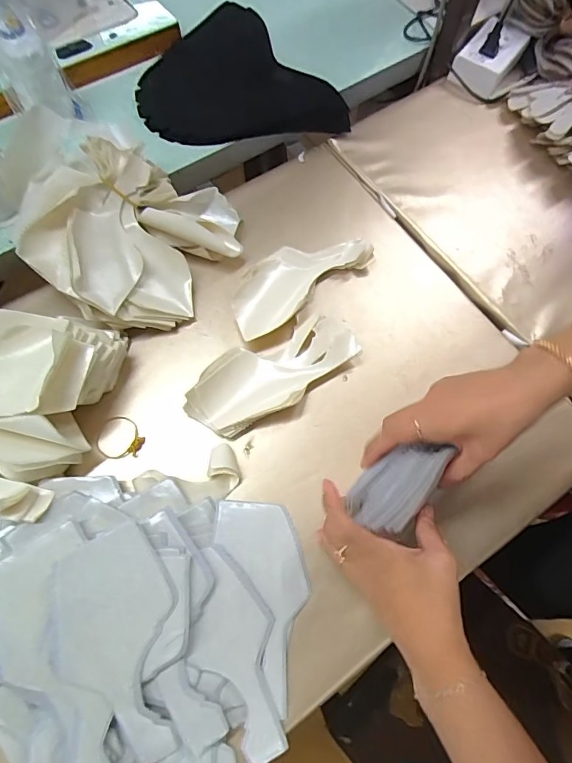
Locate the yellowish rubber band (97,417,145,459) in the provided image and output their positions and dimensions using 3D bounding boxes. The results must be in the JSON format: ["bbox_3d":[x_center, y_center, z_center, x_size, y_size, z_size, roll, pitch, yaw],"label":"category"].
[{"bbox_3d":[-0.173,0.058,0.458,0.049,0.006,0.045,-3,70,-3],"label":"yellowish rubber band"}]

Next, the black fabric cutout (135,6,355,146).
[{"bbox_3d":[-0.081,-0.401,0.600,0.233,0.024,0.261,-37,75,-15],"label":"black fabric cutout"}]

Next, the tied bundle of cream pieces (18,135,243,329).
[{"bbox_3d":[-0.173,-0.168,0.498,0.196,0.091,0.202,1,70,-2],"label":"tied bundle of cream pieces"}]

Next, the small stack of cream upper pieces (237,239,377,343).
[{"bbox_3d":[0.011,-0.124,0.516,0.190,0.031,0.080,-39,76,-15],"label":"small stack of cream upper pieces"}]

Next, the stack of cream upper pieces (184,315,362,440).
[{"bbox_3d":[-0.013,-0.010,0.477,0.192,0.030,0.084,-26,73,-11],"label":"stack of cream upper pieces"}]

